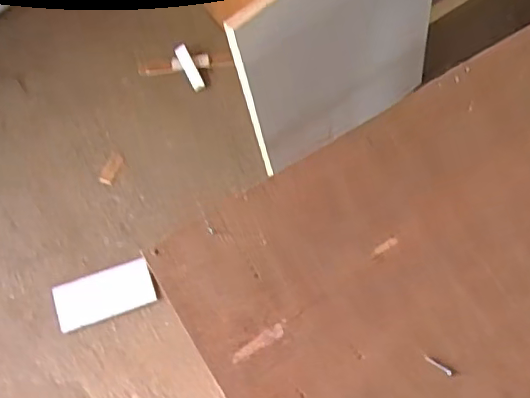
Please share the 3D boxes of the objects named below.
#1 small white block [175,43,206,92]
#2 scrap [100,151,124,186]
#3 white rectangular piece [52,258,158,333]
[{"bbox_3d":[-0.194,-0.340,1.438,0.033,0.017,0.141,-26,73,-8],"label":"small white block"},{"bbox_3d":[-0.368,-0.072,1.348,0.036,0.019,0.086,16,72,5],"label":"scrap"},{"bbox_3d":[-0.353,0.210,1.234,0.211,0.026,0.099,-19,70,-4],"label":"white rectangular piece"}]

